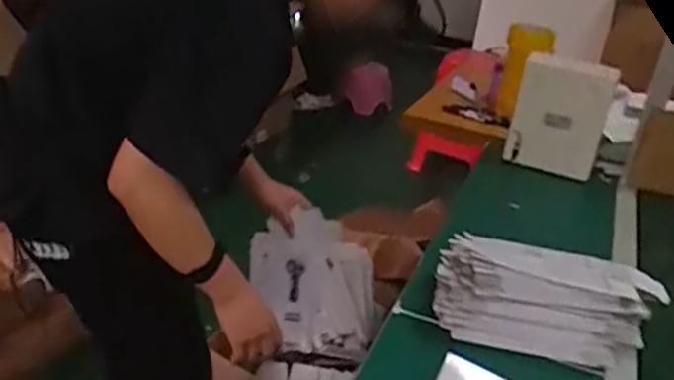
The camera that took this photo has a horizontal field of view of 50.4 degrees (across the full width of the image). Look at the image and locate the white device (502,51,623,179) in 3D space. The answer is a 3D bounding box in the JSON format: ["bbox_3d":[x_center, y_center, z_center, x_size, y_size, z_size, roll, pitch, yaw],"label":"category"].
[{"bbox_3d":[0.459,-0.154,1.478,0.185,0.223,0.049,15,27,15],"label":"white device"}]

